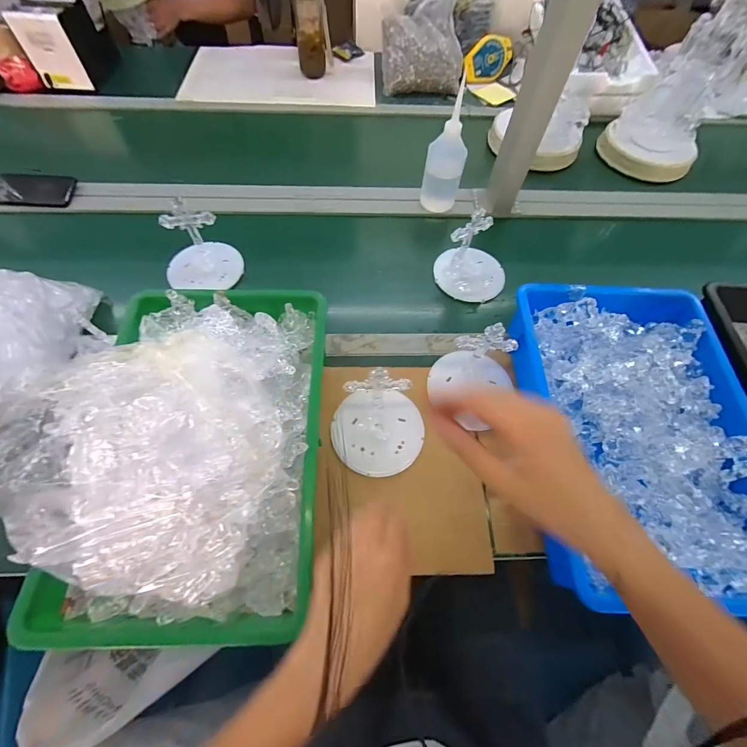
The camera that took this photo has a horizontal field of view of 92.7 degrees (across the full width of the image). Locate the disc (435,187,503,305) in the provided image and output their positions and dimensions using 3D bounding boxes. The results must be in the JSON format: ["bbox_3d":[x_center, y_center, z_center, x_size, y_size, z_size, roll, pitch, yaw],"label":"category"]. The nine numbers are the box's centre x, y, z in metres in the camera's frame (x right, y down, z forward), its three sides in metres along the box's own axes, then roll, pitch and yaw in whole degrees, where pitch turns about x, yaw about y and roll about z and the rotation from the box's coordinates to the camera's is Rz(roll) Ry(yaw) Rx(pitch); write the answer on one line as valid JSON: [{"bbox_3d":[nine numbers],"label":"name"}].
[{"bbox_3d":[0.181,-0.208,0.627,0.124,0.120,0.109,16,63,6],"label":"disc"}]

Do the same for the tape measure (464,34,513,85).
[{"bbox_3d":[0.331,-0.891,1.015,0.151,0.104,0.024,-16,27,-9],"label":"tape measure"}]

